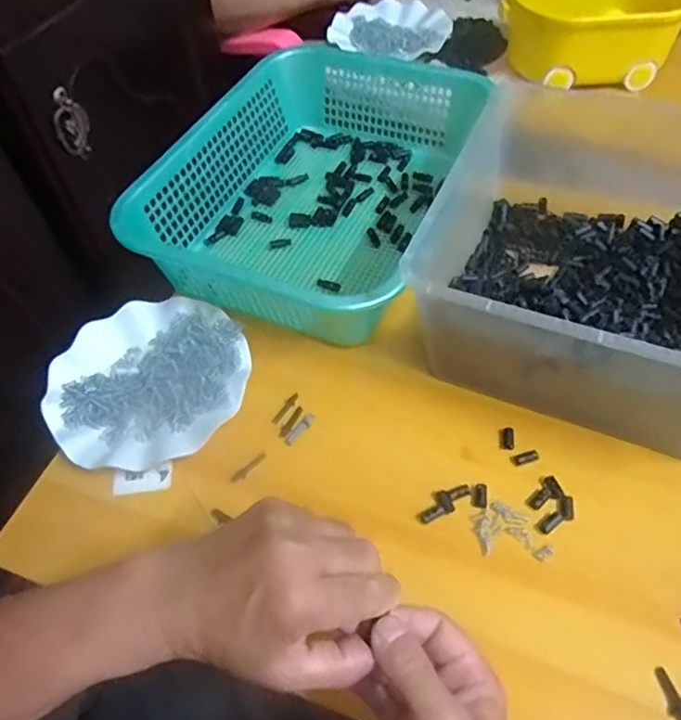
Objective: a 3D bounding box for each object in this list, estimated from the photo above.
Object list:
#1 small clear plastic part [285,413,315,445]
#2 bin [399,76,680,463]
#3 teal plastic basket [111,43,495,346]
[{"bbox_3d":[-0.035,0.061,0.522,0.008,0.004,0.036,31,62,22],"label":"small clear plastic part"},{"bbox_3d":[0.238,-0.086,0.526,0.296,0.142,0.302,19,57,16],"label":"bin"},{"bbox_3d":[-0.020,-0.200,0.651,0.286,0.087,0.387,18,56,16],"label":"teal plastic basket"}]

